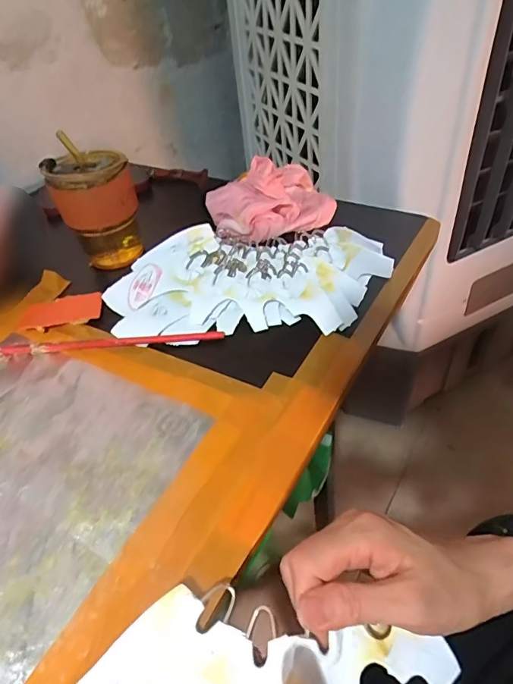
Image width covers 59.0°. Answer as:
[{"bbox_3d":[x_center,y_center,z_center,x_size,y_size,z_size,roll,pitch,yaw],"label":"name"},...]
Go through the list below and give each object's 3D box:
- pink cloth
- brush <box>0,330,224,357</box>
[{"bbox_3d":[0.015,-0.178,0.549,0.146,0.056,0.098,-11,46,-5],"label":"pink cloth"},{"bbox_3d":[-0.160,0.000,0.425,0.255,0.006,0.013,-5,46,1],"label":"brush"}]

